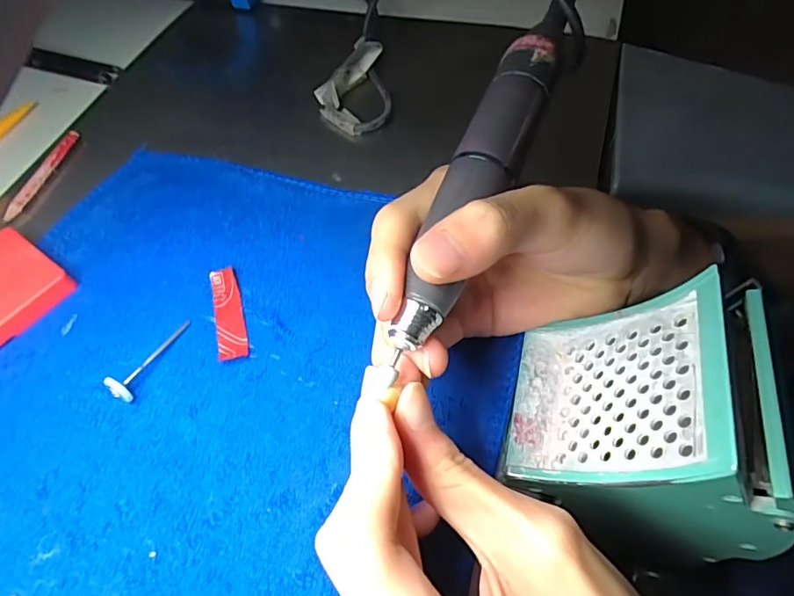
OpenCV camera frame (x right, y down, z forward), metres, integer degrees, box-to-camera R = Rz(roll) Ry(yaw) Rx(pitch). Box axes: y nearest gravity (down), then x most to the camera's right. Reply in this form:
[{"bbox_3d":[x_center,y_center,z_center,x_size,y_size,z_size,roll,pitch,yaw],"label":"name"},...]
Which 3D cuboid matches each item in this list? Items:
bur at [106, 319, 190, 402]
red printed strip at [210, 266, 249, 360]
[{"bbox_3d":[-0.120,0.027,0.243,0.011,0.014,0.047,16,60,14],"label":"bur"},{"bbox_3d":[-0.087,0.007,0.259,0.014,0.004,0.056,-15,57,-6],"label":"red printed strip"}]

